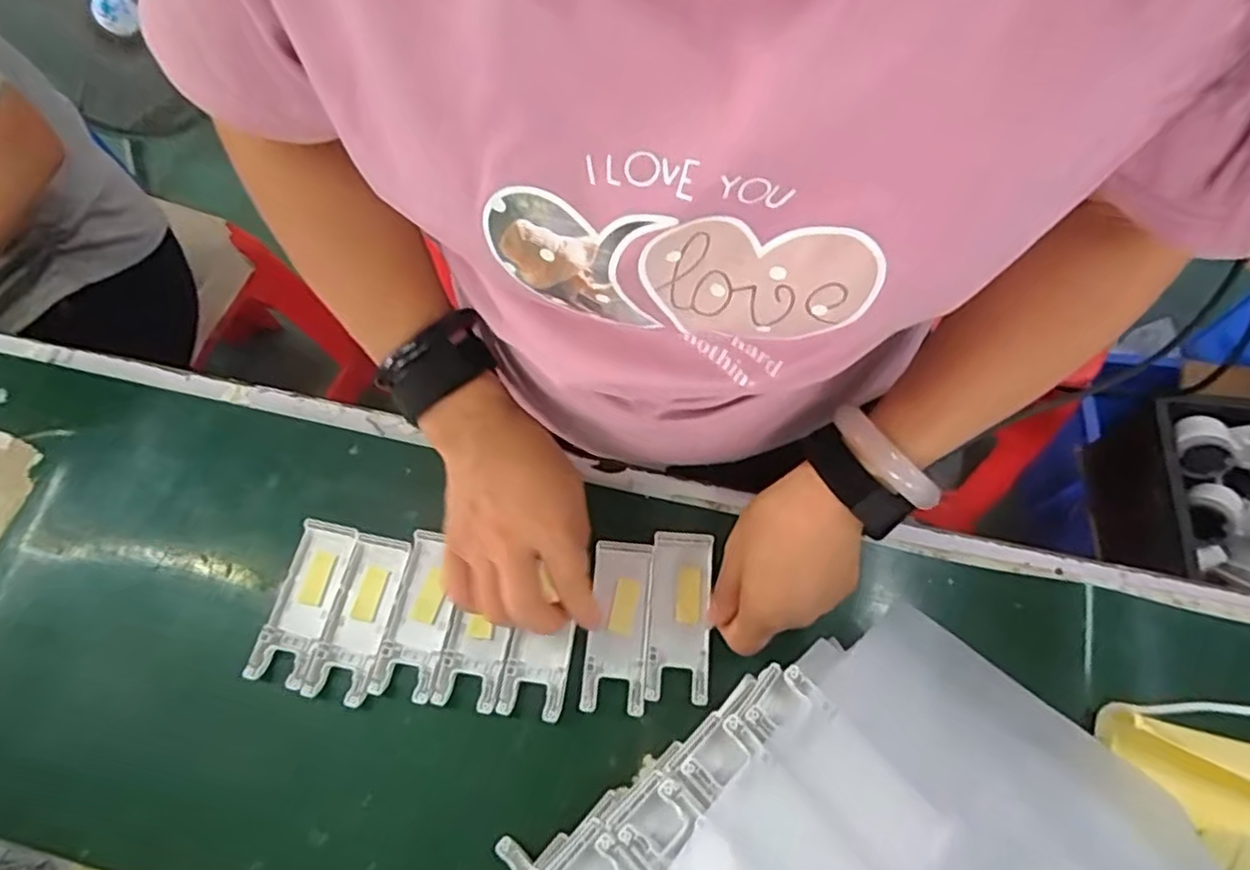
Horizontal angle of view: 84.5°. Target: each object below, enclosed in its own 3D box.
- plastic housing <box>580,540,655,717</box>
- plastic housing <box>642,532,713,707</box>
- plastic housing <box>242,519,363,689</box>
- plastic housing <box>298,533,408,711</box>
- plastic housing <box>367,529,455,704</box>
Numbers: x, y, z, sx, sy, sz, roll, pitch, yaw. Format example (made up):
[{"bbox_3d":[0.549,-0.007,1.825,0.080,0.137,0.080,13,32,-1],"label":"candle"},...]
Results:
[{"bbox_3d":[-0.004,0.122,0.446,0.038,0.007,0.105,5,67,5],"label":"plastic housing"},{"bbox_3d":[0.035,0.116,0.448,0.041,0.006,0.104,4,68,5],"label":"plastic housing"},{"bbox_3d":[-0.214,0.110,0.460,0.041,0.011,0.104,11,68,8],"label":"plastic housing"},{"bbox_3d":[-0.175,0.119,0.454,0.041,0.009,0.104,9,67,7],"label":"plastic housing"},{"bbox_3d":[-0.134,0.117,0.454,0.039,0.011,0.104,8,67,6],"label":"plastic housing"}]

